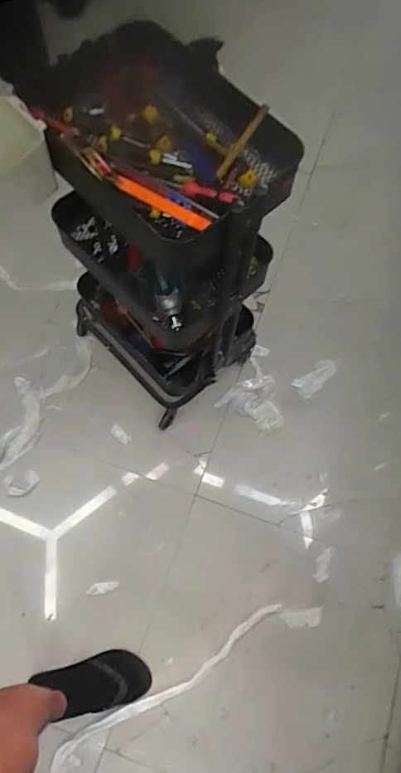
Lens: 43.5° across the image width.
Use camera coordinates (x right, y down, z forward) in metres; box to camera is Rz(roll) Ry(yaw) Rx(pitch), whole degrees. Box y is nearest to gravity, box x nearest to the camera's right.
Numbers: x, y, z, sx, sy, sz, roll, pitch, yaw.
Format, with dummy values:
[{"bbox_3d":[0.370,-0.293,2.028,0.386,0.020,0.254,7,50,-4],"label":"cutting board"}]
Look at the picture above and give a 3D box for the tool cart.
[{"bbox_3d":[-0.093,-0.289,1.141,0.354,0.712,0.480,-36,74,-15],"label":"tool cart"}]

